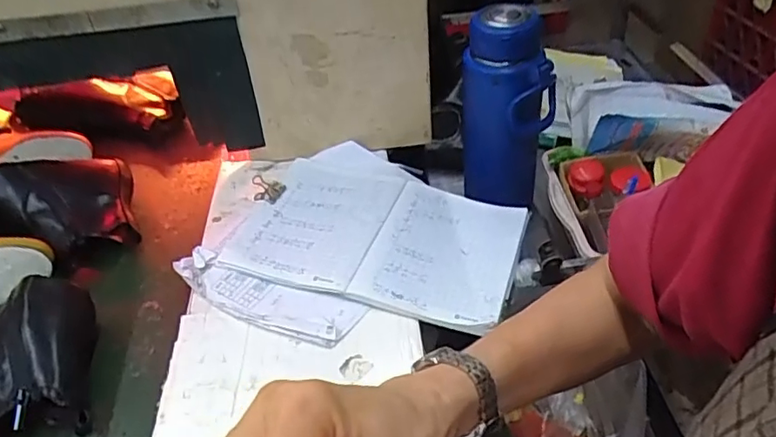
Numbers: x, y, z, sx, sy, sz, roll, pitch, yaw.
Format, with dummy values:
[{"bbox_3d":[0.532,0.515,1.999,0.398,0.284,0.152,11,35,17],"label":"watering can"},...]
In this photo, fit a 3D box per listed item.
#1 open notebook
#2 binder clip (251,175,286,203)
[{"bbox_3d":[-0.004,0.004,0.675,0.309,0.019,0.238,10,44,18],"label":"open notebook"},{"bbox_3d":[-0.149,-0.038,0.713,0.039,0.029,0.027,22,48,27],"label":"binder clip"}]

